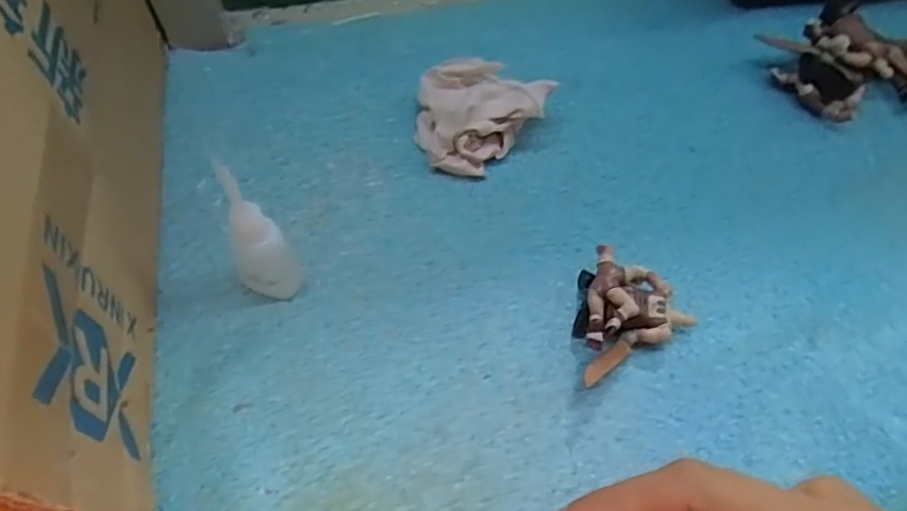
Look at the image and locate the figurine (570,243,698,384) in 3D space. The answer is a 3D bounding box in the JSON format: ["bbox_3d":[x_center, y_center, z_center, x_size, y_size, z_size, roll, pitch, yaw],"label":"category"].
[{"bbox_3d":[0.083,0.026,0.315,0.066,0.031,0.054,-25,62,-16],"label":"figurine"}]

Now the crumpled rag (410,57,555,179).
[{"bbox_3d":[0.013,-0.094,0.380,0.077,0.043,0.071,-23,62,-15],"label":"crumpled rag"}]

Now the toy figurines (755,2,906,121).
[{"bbox_3d":[0.280,-0.133,0.412,0.112,0.040,0.072,-15,60,-10],"label":"toy figurines"}]

